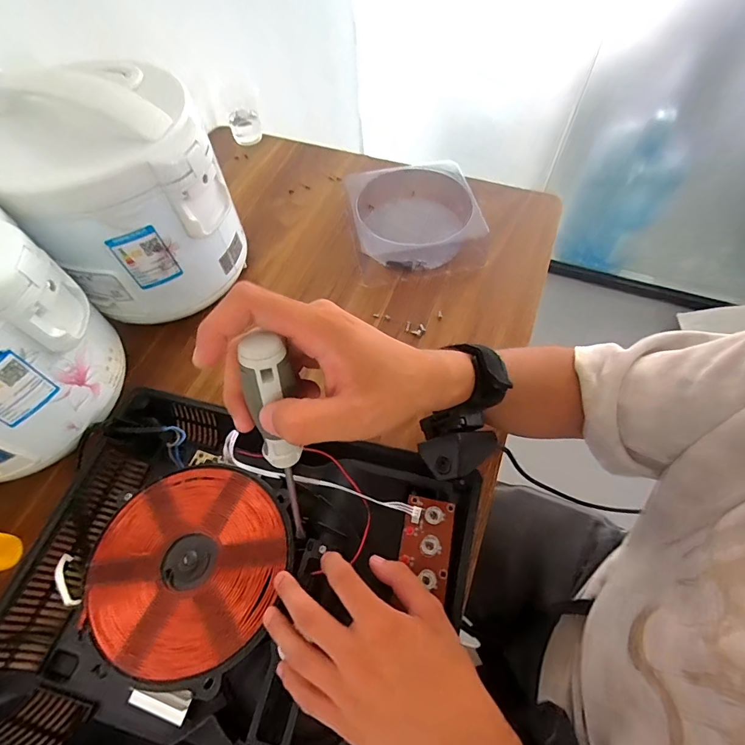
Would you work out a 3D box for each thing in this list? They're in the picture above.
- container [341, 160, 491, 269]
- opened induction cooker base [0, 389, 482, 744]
[{"bbox_3d":[0.061,-0.217,0.564,0.166,0.059,0.159,-1,60,1],"label":"container"},{"bbox_3d":[-0.119,0.172,0.335,0.370,0.055,0.274,13,61,8],"label":"opened induction cooker base"}]

